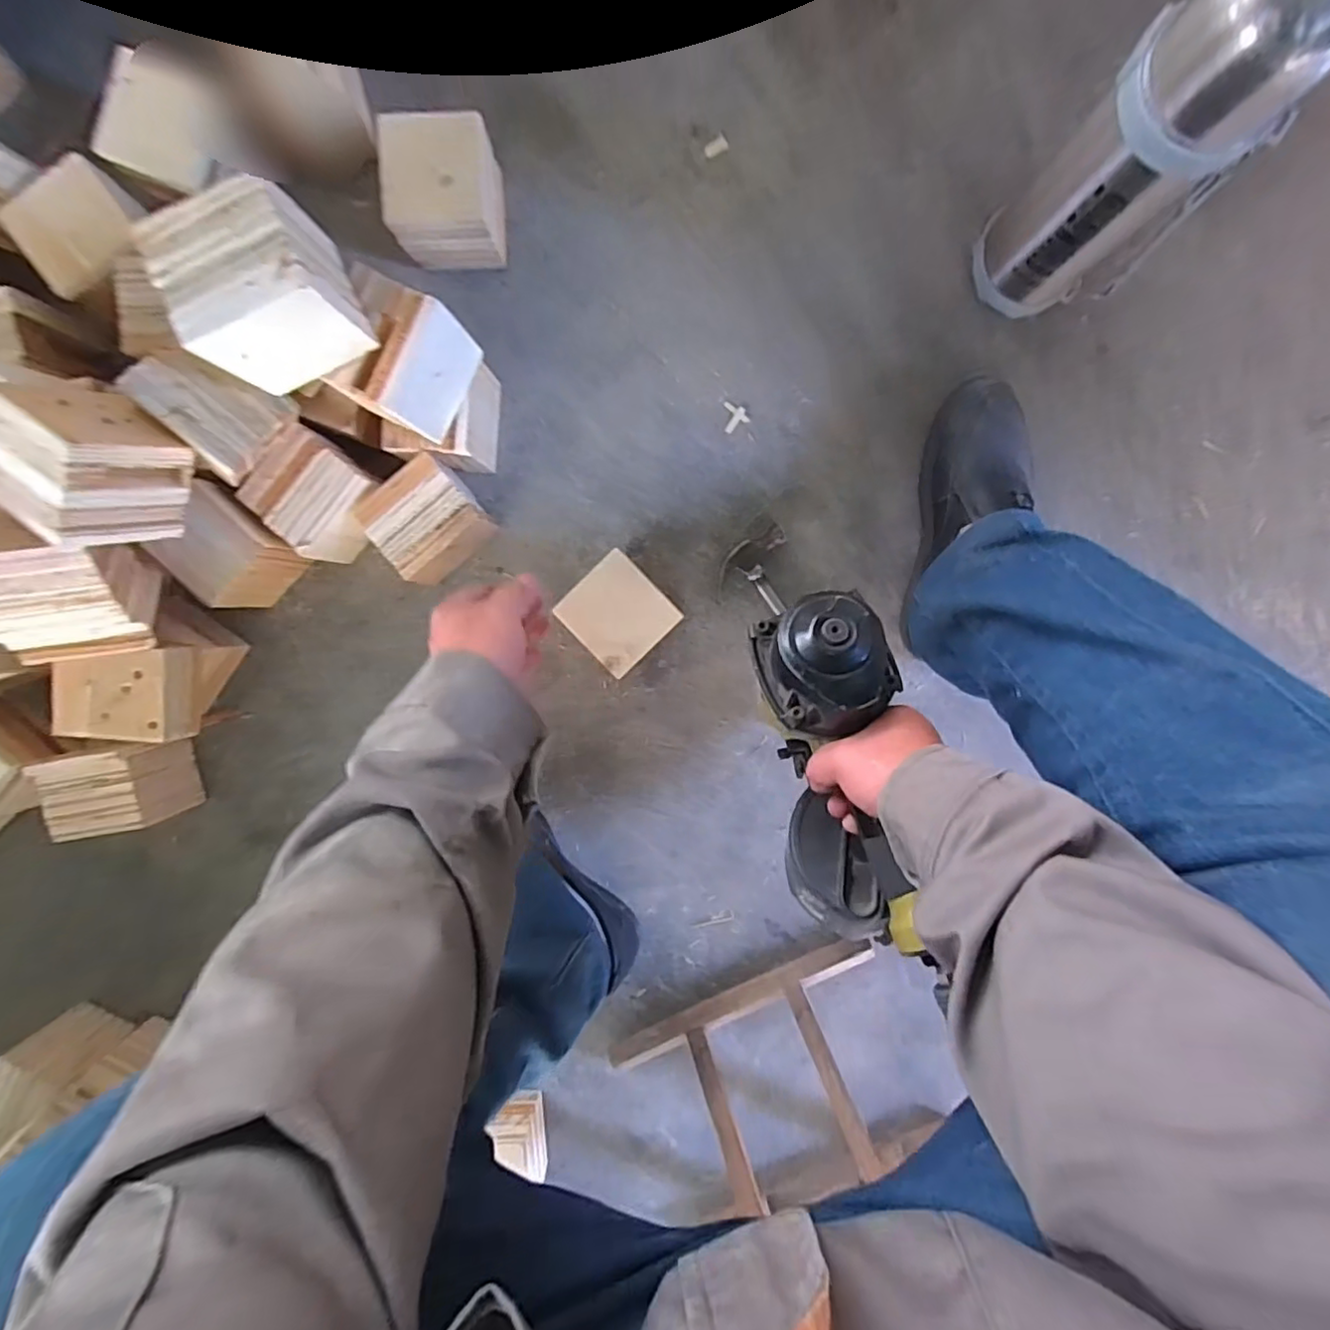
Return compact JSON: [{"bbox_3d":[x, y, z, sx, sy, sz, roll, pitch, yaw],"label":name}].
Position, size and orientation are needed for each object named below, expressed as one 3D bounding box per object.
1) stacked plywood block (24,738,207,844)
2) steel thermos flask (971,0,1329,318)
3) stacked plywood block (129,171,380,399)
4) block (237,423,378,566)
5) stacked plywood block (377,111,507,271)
[{"bbox_3d":[-0.555,0.125,0.640,0.099,0.083,0.086,-7,95,2],"label":"stacked plywood block"},{"bbox_3d":[0.361,-0.377,0.478,0.096,0.296,0.111,-38,93,4],"label":"steel thermos flask"},{"bbox_3d":[-0.281,-0.262,0.437,0.097,0.085,0.087,-23,94,3],"label":"stacked plywood block"},{"bbox_3d":[-0.330,-0.162,0.610,0.100,0.086,0.097,-44,93,4],"label":"block"},{"bbox_3d":[-0.209,-0.444,0.593,0.095,0.082,0.100,-3,95,1],"label":"stacked plywood block"}]

